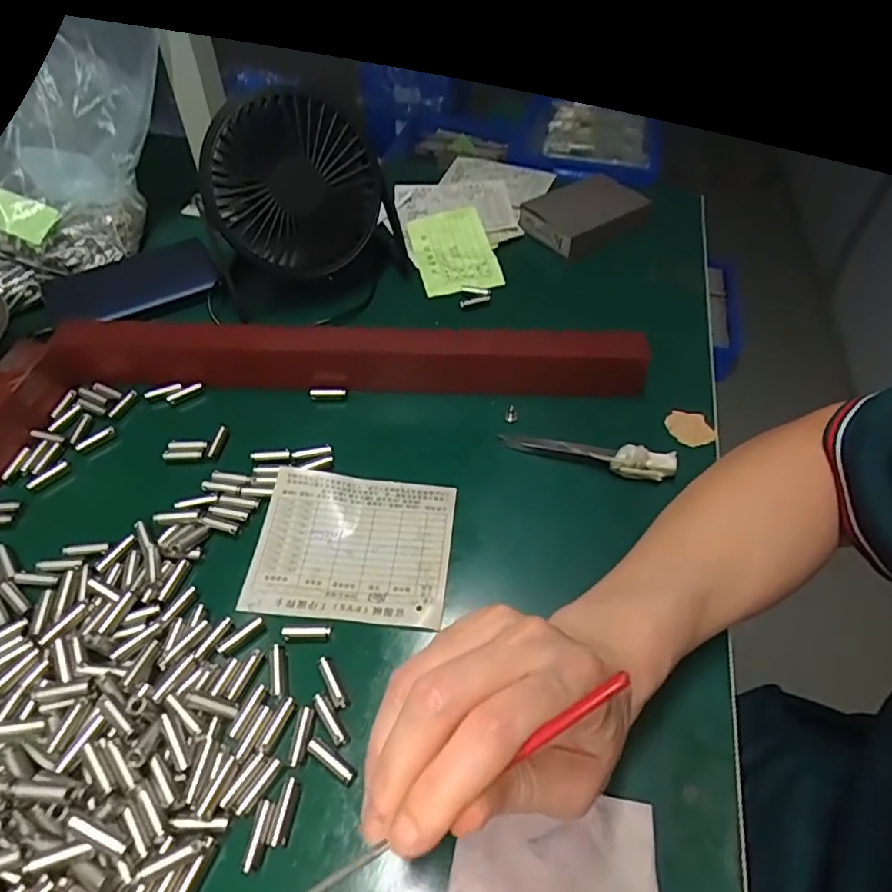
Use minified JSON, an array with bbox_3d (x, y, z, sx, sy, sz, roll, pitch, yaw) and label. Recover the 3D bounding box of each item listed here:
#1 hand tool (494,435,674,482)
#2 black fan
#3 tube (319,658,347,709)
[{"bbox_3d":[0.088,0.004,0.361,0.103,0.020,0.015,16,51,11],"label":"hand tool"},{"bbox_3d":[-0.106,-0.183,0.441,0.135,0.137,0.080,-5,50,-6],"label":"black fan"},{"bbox_3d":[-0.055,0.114,0.280,0.006,0.004,0.026,-23,52,-19],"label":"tube"}]

